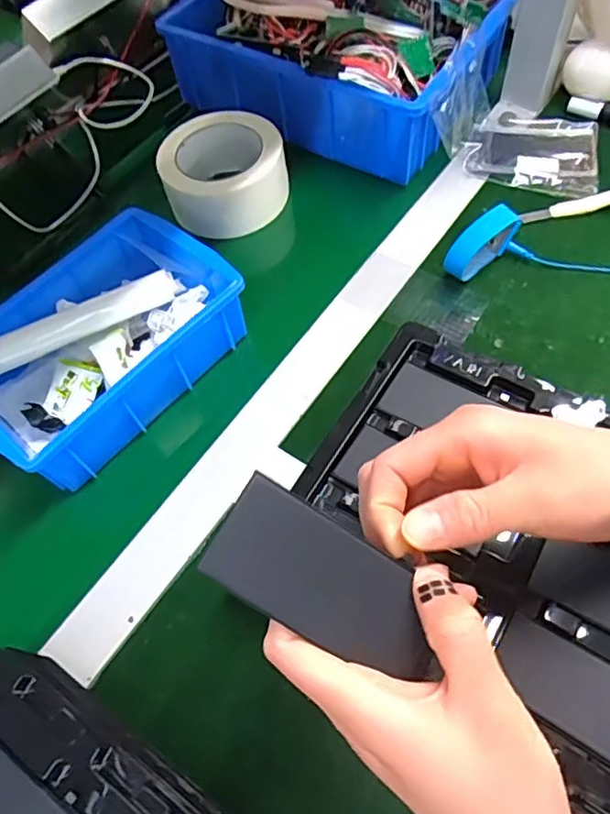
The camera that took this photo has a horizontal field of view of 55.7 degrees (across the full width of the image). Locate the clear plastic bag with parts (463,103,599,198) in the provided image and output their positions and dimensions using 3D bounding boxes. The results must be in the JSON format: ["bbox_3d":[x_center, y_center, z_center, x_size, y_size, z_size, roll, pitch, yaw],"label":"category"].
[{"bbox_3d":[0.210,-0.240,0.528,0.112,0.015,0.105,14,63,13],"label":"clear plastic bag with parts"}]

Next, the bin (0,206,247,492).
[{"bbox_3d":[-0.155,-0.050,0.435,0.146,0.053,0.203,38,72,18],"label":"bin"}]

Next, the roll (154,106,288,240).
[{"bbox_3d":[-0.072,-0.212,0.525,0.107,0.045,0.105,-2,60,4],"label":"roll"}]

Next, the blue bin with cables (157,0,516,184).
[{"bbox_3d":[0.029,-0.351,0.555,0.292,0.105,0.202,21,65,17],"label":"blue bin with cables"}]

